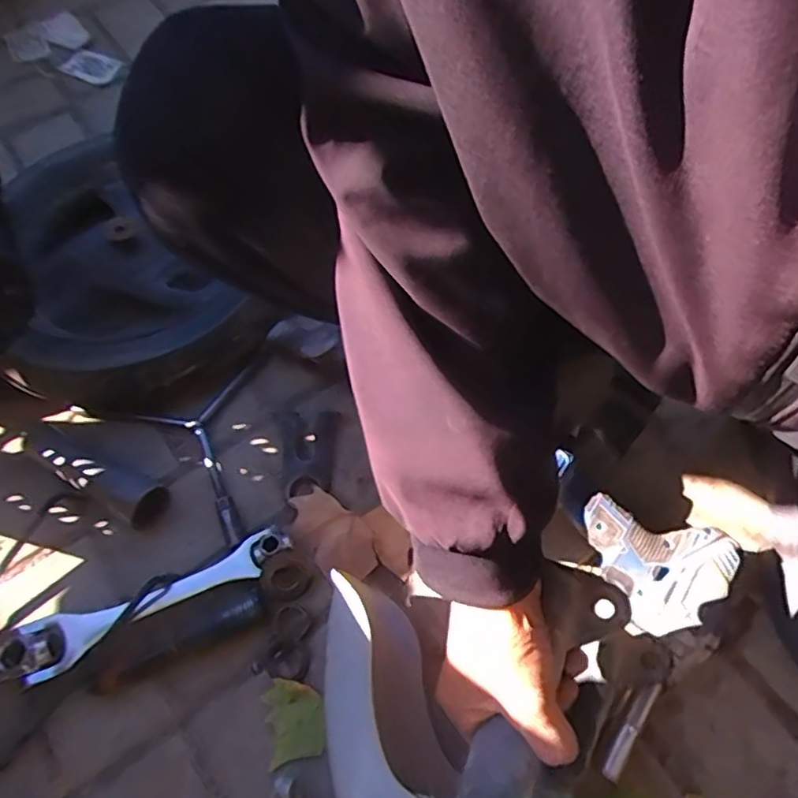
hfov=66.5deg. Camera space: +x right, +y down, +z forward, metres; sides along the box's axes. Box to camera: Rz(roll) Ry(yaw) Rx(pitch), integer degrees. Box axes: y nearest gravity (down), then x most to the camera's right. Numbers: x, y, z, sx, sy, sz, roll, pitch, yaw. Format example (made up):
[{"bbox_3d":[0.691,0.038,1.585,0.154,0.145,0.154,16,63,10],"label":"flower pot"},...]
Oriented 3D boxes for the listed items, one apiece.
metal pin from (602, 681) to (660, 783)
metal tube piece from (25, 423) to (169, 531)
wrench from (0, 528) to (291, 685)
[{"bbox_3d":[0.168,0.239,0.440,0.012,0.014,0.074,31,67,17],"label":"metal pin"},{"bbox_3d":[-0.287,0.062,0.563,0.168,0.042,0.042,29,67,16],"label":"metal tube piece"},{"bbox_3d":[-0.207,0.168,0.507,0.241,0.039,0.049,-24,63,-10],"label":"wrench"}]

